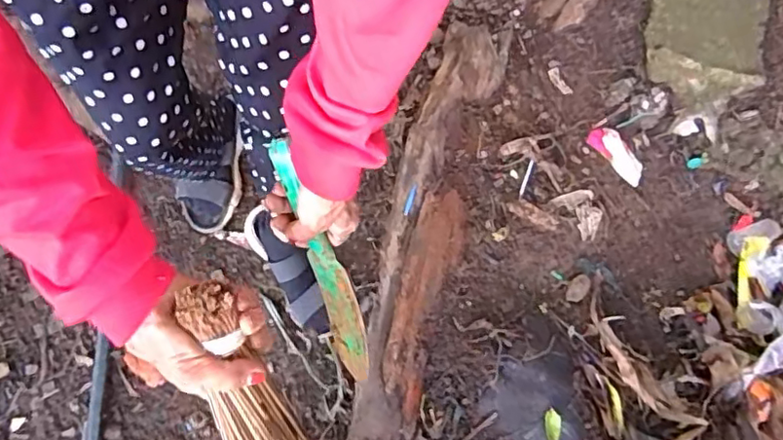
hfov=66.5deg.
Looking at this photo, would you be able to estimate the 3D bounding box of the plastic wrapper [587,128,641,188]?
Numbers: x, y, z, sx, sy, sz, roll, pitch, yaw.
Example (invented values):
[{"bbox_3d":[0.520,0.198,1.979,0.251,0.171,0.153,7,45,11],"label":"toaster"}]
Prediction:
[{"bbox_3d":[0.401,-0.115,1.056,0.124,0.015,0.049,46,75,-5],"label":"plastic wrapper"}]

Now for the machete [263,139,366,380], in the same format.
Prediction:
[{"bbox_3d":[-0.060,0.037,0.529,0.030,0.240,0.063,-21,30,-9],"label":"machete"}]

